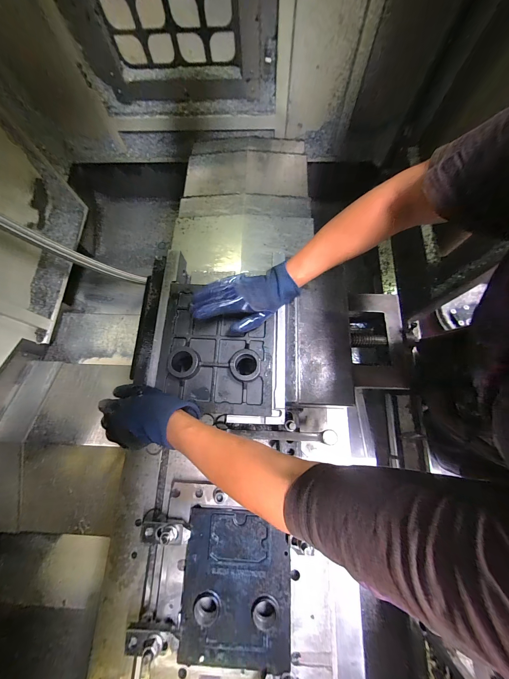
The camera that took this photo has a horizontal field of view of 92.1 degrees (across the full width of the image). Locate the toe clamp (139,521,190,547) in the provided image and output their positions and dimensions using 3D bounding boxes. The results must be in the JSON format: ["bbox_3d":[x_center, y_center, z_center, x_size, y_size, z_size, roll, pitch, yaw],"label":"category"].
[{"bbox_3d":[-0.182,0.393,0.499,0.101,0.042,0.036,-3,73,1],"label":"toe clamp"}]

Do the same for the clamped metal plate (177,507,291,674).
[{"bbox_3d":[-0.036,0.485,0.487,0.207,0.020,0.249,2,73,3],"label":"clamped metal plate"}]

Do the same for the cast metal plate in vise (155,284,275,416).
[{"bbox_3d":[-0.070,0.009,0.455,0.208,0.025,0.241,2,73,3],"label":"cast metal plate in vise"}]

